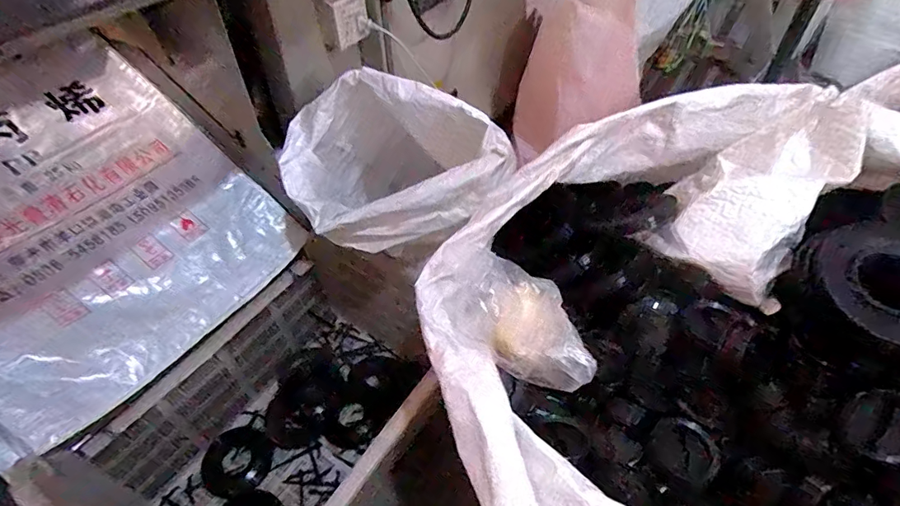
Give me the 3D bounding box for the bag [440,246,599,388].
[{"bbox_3d":[0.081,0.069,0.514,0.111,0.063,0.198,-25,38,-21],"label":"bag"}]

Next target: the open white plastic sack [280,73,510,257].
[{"bbox_3d":[-0.116,-0.137,0.843,0.299,0.302,0.356,-29,54,-23],"label":"open white plastic sack"}]

